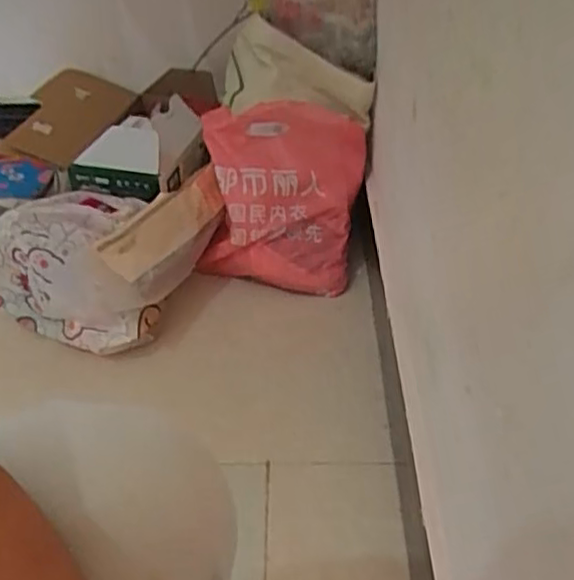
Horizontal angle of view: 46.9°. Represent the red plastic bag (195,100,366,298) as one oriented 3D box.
[{"bbox_3d":[-0.005,-0.143,1.037,0.256,0.248,0.168,-2,41,2],"label":"red plastic bag"}]

